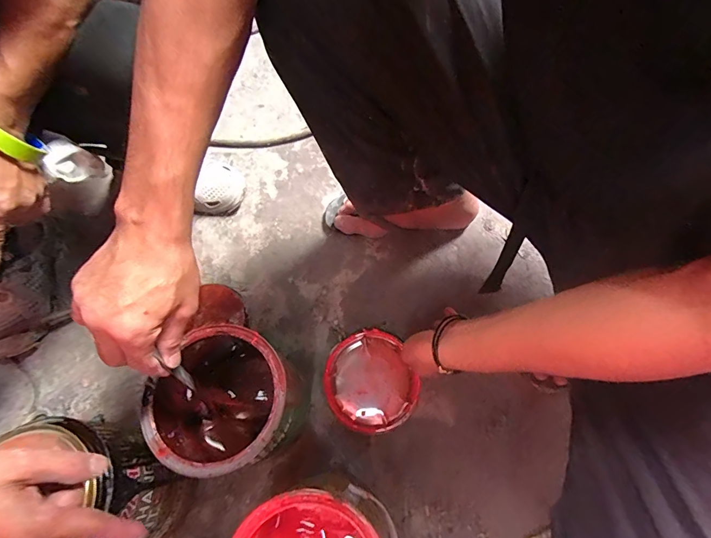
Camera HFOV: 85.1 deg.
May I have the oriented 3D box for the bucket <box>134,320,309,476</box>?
[{"bbox_3d":[-0.168,0.176,0.532,0.181,0.189,0.167,23,69,11],"label":"bucket"}]

